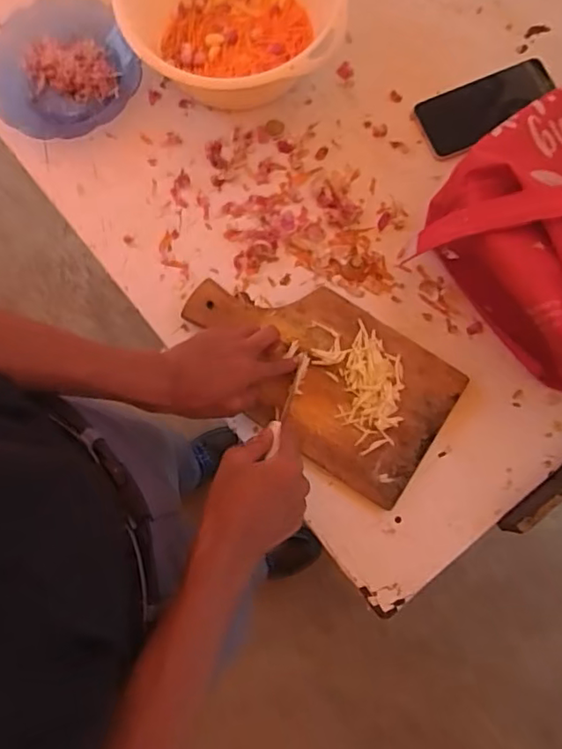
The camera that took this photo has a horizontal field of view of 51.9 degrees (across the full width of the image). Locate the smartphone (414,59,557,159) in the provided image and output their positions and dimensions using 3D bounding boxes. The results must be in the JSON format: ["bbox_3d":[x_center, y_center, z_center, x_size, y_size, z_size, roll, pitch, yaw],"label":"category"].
[{"bbox_3d":[0.245,-0.315,0.681,0.161,0.009,0.078,-23,79,-2],"label":"smartphone"}]

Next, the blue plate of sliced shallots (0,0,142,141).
[{"bbox_3d":[-0.263,-0.363,0.692,0.169,0.030,0.180,0,79,2],"label":"blue plate of sliced shallots"}]

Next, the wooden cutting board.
[{"bbox_3d":[0.037,-0.007,0.614,0.294,0.021,0.160,35,80,7],"label":"wooden cutting board"}]

